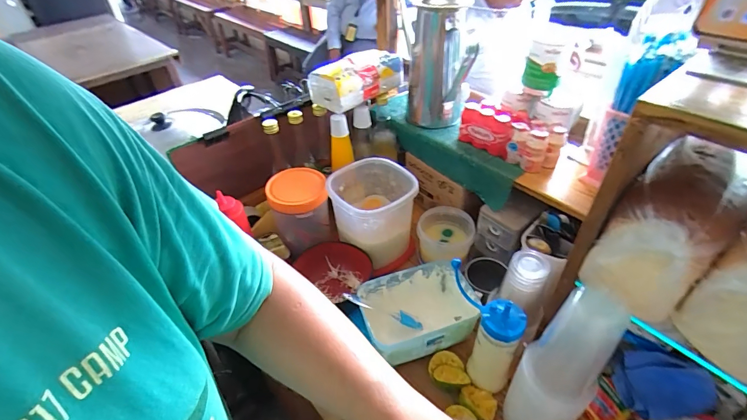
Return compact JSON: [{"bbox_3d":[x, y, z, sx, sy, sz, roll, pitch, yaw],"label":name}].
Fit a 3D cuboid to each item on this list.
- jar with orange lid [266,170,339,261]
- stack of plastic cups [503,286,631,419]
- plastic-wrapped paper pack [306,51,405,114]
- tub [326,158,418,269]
[{"bbox_3d":[-0.157,0.000,0.830,0.123,0.126,0.134,-15,42,-11],"label":"jar with orange lid"},{"bbox_3d":[0.240,0.220,0.505,0.089,0.301,0.075,20,47,25],"label":"stack of plastic cups"},{"bbox_3d":[-0.038,-0.297,0.852,0.191,0.078,0.107,-34,49,-29],"label":"plastic-wrapped paper pack"},{"bbox_3d":[-0.001,0.000,0.829,0.176,0.147,0.179,-3,41,2],"label":"tub"}]

